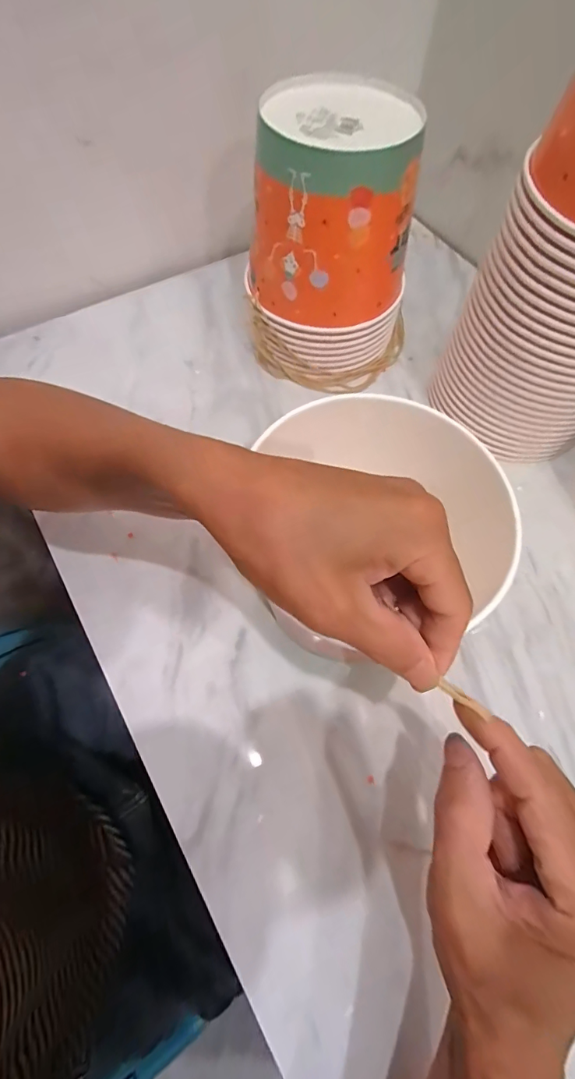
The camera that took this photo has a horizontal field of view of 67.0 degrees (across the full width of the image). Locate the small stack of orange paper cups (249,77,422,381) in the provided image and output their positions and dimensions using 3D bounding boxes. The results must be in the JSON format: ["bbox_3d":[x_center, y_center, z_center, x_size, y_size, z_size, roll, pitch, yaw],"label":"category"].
[{"bbox_3d":[0.043,-0.279,0.410,0.148,0.192,0.144,11,65,5],"label":"small stack of orange paper cups"}]

